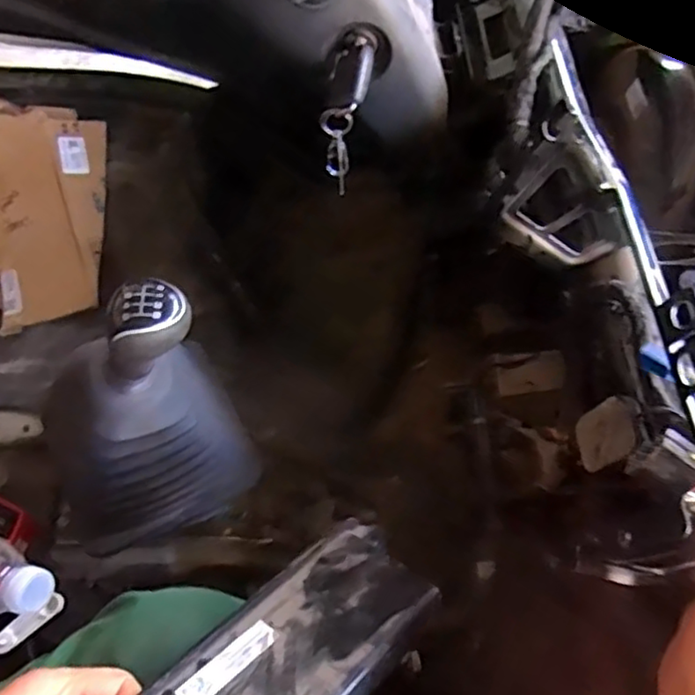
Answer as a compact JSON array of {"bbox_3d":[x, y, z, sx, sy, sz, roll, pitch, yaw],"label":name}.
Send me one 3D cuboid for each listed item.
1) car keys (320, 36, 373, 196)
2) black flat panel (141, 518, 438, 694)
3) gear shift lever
[{"bbox_3d":[0.008,-0.210,0.584,0.029,0.108,0.082,21,61,12],"label":"car keys"},{"bbox_3d":[-0.039,0.180,0.352,0.094,0.014,0.221,12,33,43],"label":"black flat panel"},{"bbox_3d":[-0.159,0.052,0.476,0.150,0.218,0.104,-24,62,-14],"label":"gear shift lever"}]

